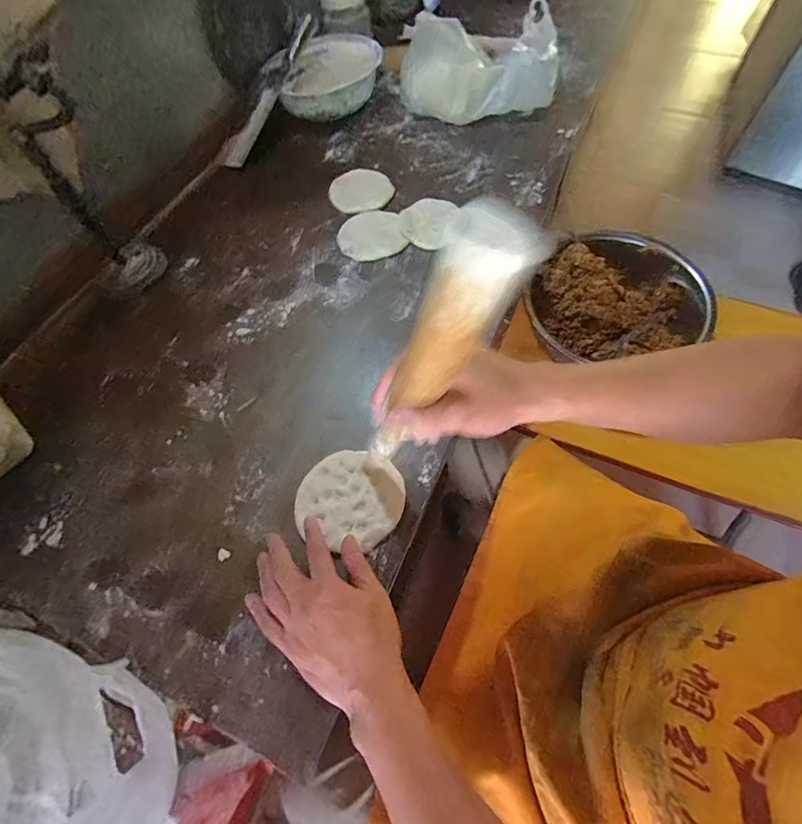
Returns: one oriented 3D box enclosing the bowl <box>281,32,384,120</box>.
[{"bbox_3d":[-0.126,-0.640,0.798,0.179,0.062,0.210,-3,61,0],"label":"bowl"}]

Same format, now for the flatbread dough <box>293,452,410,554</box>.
[{"bbox_3d":[-0.052,0.089,0.435,0.105,0.008,0.102,23,64,14],"label":"flatbread dough"}]

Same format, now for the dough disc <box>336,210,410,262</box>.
[{"bbox_3d":[-0.045,-0.265,0.627,0.094,0.013,0.094,-1,61,1],"label":"dough disc"}]

